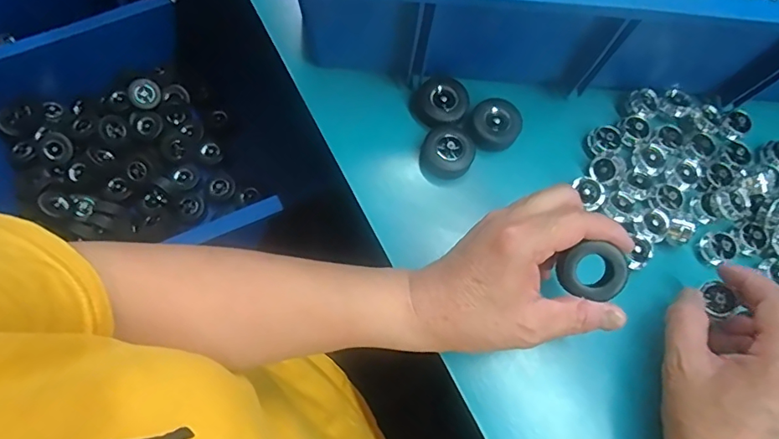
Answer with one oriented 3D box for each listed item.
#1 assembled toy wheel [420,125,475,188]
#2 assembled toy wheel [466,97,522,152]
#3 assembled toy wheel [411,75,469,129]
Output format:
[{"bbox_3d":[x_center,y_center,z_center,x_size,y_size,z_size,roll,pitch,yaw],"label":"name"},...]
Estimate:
[{"bbox_3d":[0.042,-0.047,0.365,0.036,0.017,0.041,34,76,8],"label":"assembled toy wheel"},{"bbox_3d":[0.079,-0.071,0.375,0.033,0.022,0.035,0,74,-1],"label":"assembled toy wheel"},{"bbox_3d":[0.038,-0.089,0.377,0.040,0.020,0.032,-7,74,-3],"label":"assembled toy wheel"}]

